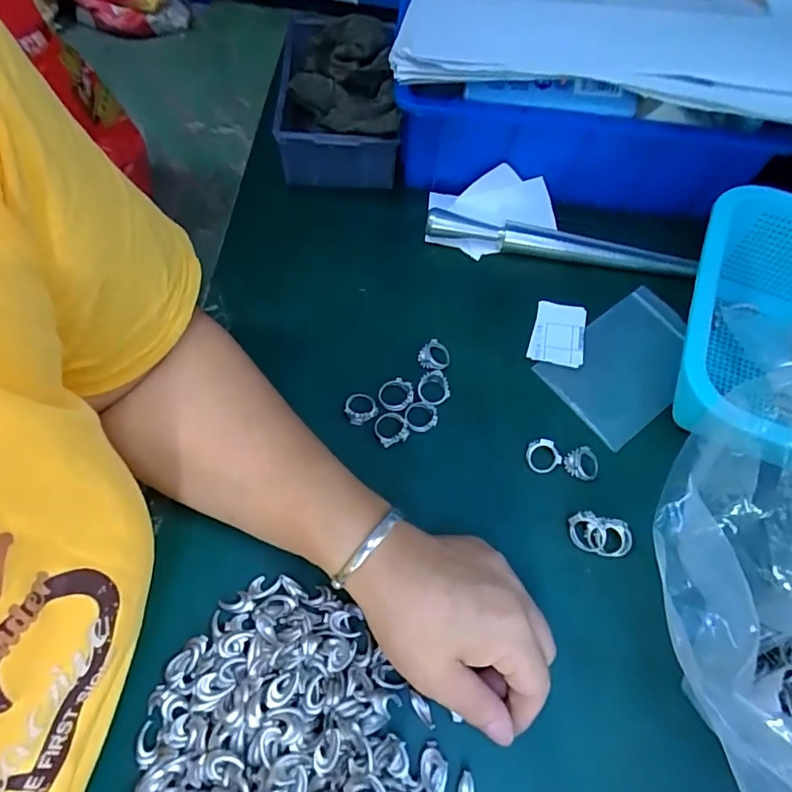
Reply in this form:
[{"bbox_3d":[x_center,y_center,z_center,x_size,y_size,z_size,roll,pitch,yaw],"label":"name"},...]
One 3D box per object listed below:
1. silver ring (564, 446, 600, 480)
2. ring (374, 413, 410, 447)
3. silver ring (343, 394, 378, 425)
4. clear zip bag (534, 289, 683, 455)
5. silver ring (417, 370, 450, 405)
[{"bbox_3d":[0.123,0.045,0.341,0.023,0.005,0.021,1,64,-3],"label":"silver ring"},{"bbox_3d":[-0.003,0.021,0.349,0.021,0.007,0.022,1,64,-3],"label":"ring"},{"bbox_3d":[-0.024,0.008,0.353,0.022,0.008,0.021,1,64,-3],"label":"silver ring"},{"bbox_3d":[0.172,-0.024,0.384,0.121,0.005,0.079,-34,70,-18],"label":"clear zip bag"},{"bbox_3d":[0.026,-0.005,0.362,0.021,0.004,0.024,-11,65,-9],"label":"silver ring"}]

